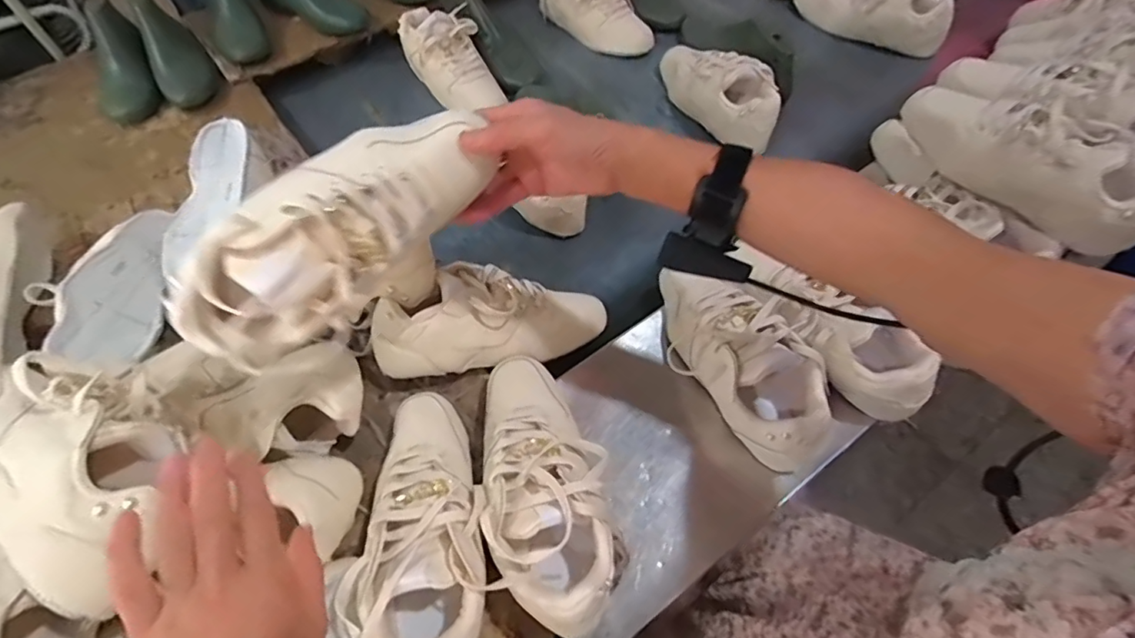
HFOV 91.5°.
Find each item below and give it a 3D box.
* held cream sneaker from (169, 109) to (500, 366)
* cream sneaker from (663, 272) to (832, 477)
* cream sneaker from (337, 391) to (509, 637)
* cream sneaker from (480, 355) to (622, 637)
[{"bbox_3d":[-0.157,-0.064,0.379,0.228,0.077,0.086,-42,66,-13],"label":"held cream sneaker"},{"bbox_3d":[0.170,0.037,0.553,0.089,0.093,0.211,-26,61,-12],"label":"cream sneaker"},{"bbox_3d":[-0.125,0.177,0.468,0.111,0.084,0.240,-16,60,-7],"label":"cream sneaker"},{"bbox_3d":[-0.019,0.135,0.482,0.100,0.084,0.238,-8,59,-2],"label":"cream sneaker"}]

